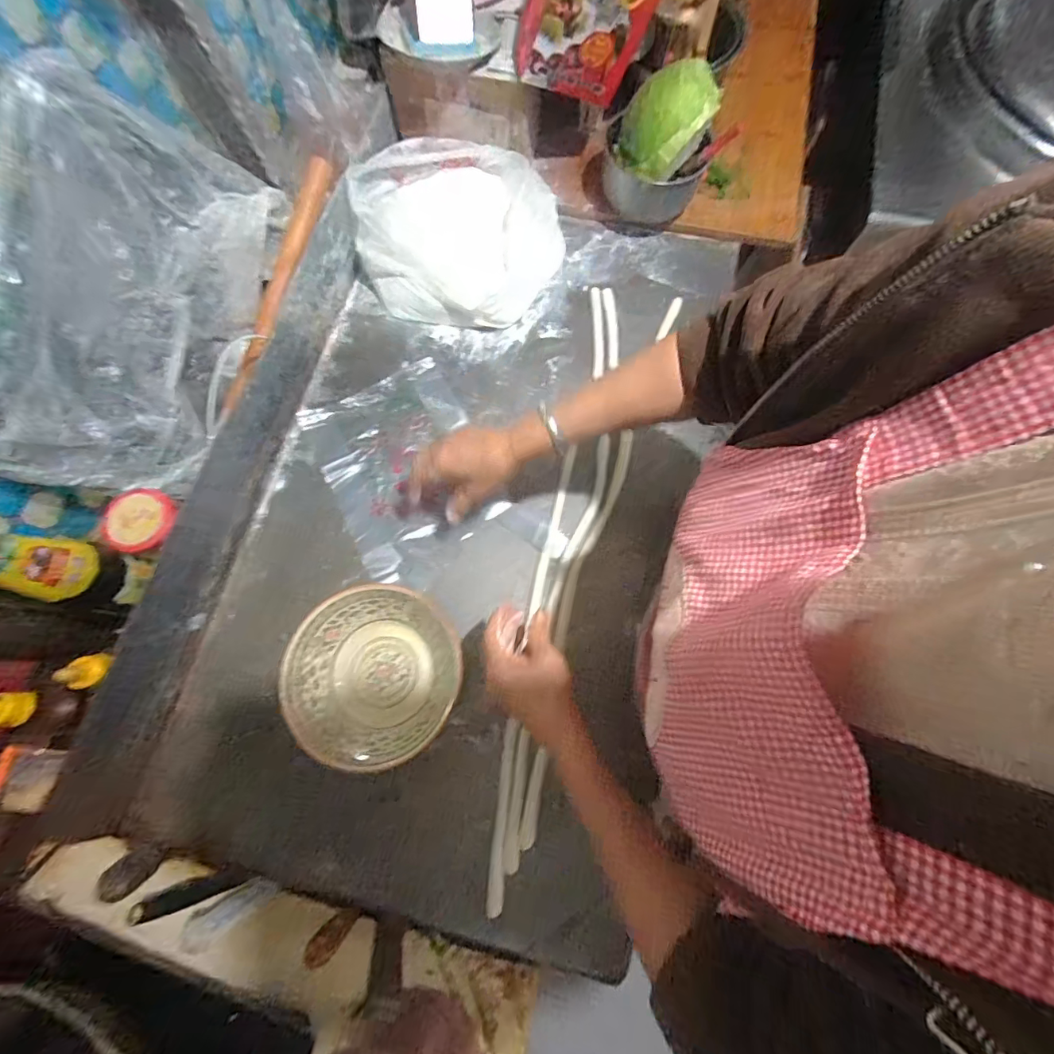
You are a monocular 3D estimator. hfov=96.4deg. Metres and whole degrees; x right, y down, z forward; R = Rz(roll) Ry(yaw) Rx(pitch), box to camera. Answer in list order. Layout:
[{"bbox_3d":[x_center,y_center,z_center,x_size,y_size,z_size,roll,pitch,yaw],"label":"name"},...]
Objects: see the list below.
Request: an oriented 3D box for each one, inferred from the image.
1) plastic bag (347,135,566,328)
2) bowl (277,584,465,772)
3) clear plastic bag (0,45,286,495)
[{"bbox_3d":[-0.104,-0.437,0.709,0.292,0.107,0.239,14,75,4],"label":"plastic bag"},{"bbox_3d":[-0.178,0.173,0.559,0.198,0.064,0.192,0,74,0],"label":"bowl"},{"bbox_3d":[-0.417,-0.239,0.515,0.088,0.232,0.400,14,95,26],"label":"clear plastic bag"}]

